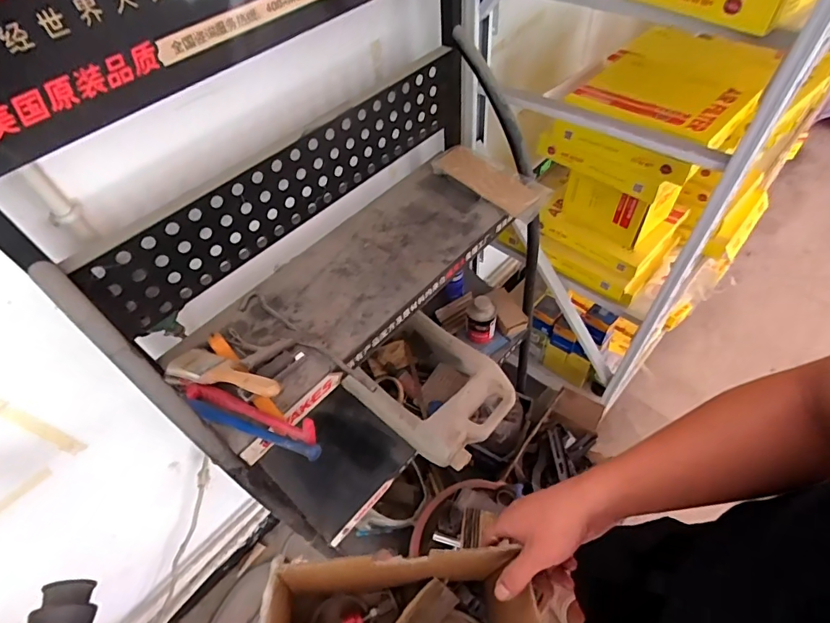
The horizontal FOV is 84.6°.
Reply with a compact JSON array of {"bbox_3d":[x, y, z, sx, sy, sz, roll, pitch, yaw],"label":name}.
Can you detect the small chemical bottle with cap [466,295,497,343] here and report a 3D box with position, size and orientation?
[{"bbox_3d":[0.146,0.019,1.000,0.064,0.107,0.050,5,53,9],"label":"small chemical bottle with cap"}]

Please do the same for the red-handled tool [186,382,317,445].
[{"bbox_3d":[-0.212,0.125,0.583,0.197,0.029,0.020,15,55,16],"label":"red-handled tool"}]

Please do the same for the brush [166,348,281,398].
[{"bbox_3d":[-0.249,0.081,0.601,0.191,0.017,0.050,9,53,28],"label":"brush"}]

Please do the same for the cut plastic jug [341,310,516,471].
[{"bbox_3d":[0.035,0.153,0.939,0.301,0.111,0.227,32,61,26],"label":"cut plastic jug"}]

